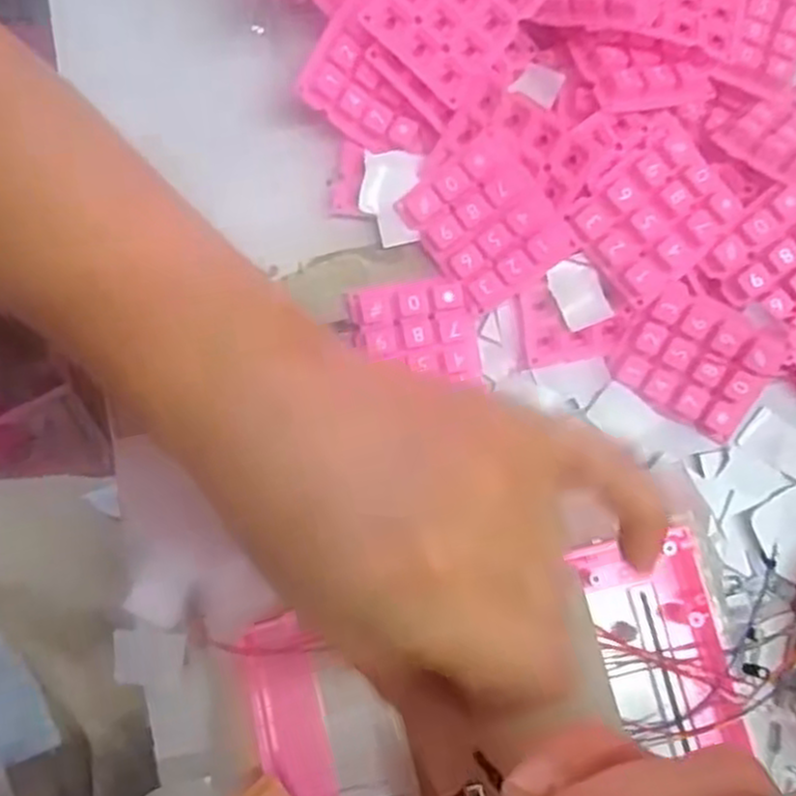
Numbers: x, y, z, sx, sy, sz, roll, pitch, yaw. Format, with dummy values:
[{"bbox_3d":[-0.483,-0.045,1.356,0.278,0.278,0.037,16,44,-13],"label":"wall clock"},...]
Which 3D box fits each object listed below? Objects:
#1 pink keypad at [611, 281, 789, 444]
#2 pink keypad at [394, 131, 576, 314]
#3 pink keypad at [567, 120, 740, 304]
[{"bbox_3d":[0.122,-0.015,0.313,0.057,0.008,0.045,31,105,5],"label":"pink keypad"},{"bbox_3d":[0.035,-0.070,0.310,0.051,0.009,0.057,-35,88,17],"label":"pink keypad"},{"bbox_3d":[0.103,-0.073,0.304,0.058,0.011,0.049,-42,90,1],"label":"pink keypad"}]

